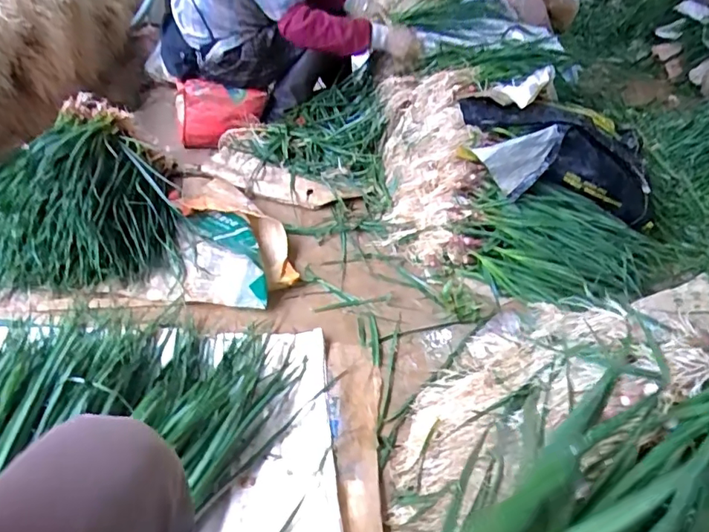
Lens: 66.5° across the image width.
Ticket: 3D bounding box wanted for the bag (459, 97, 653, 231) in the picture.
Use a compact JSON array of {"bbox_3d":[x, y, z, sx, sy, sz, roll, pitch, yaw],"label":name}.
[{"bbox_3d":[0.511,-0.294,1.323,0.568,0.165,0.203,22,33,-17],"label":"bag"}]

